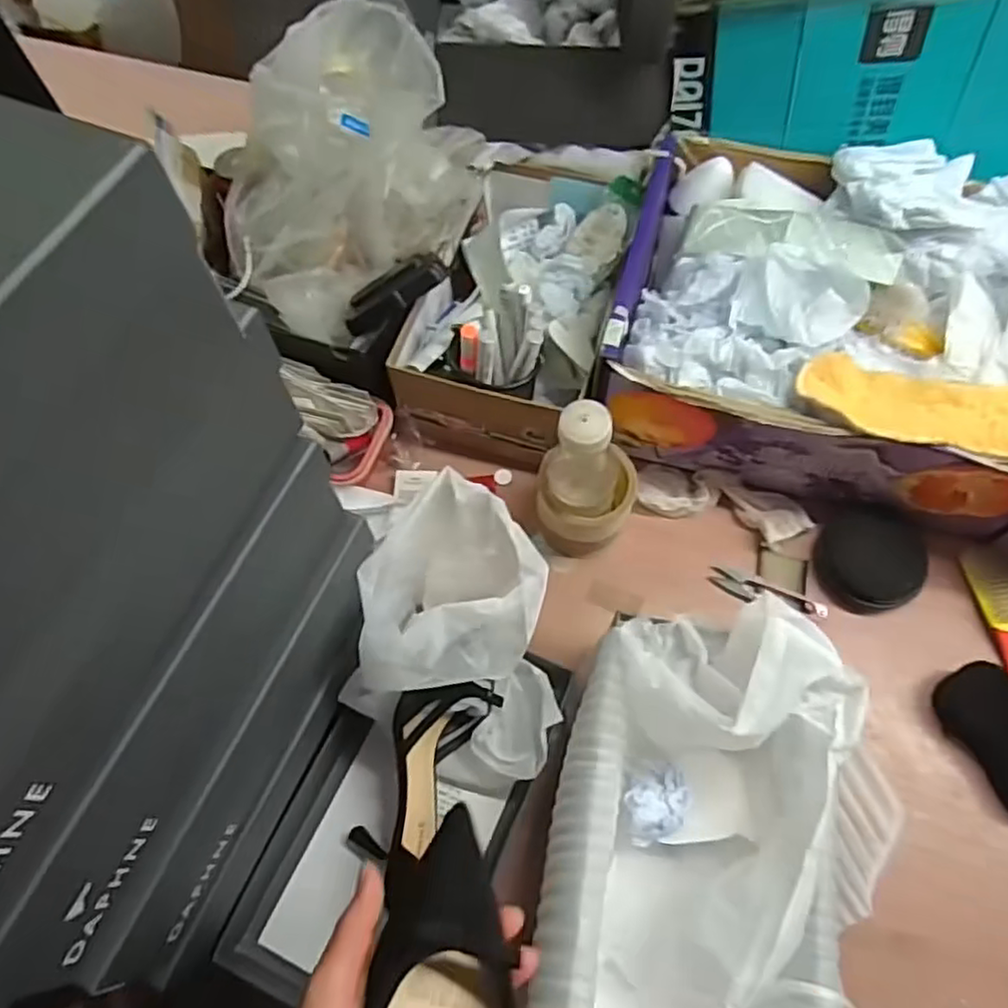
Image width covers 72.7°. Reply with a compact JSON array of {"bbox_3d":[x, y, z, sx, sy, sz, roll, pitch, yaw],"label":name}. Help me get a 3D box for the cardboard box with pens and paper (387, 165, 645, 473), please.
[{"bbox_3d":[0.017,-0.219,0.707,0.177,0.140,0.313,13,66,8],"label":"cardboard box with pens and paper"}]

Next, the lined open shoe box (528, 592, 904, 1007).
[{"bbox_3d":[0.138,0.219,0.479,0.191,0.143,0.287,15,66,8],"label":"lined open shoe box"}]

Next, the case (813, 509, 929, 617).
[{"bbox_3d":[0.341,0.053,0.634,0.082,0.042,0.084,-1,65,1],"label":"case"}]

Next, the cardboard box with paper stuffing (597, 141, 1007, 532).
[{"bbox_3d":[0.331,-0.165,0.644,0.427,0.165,0.340,14,66,8],"label":"cardboard box with paper stuffing"}]

